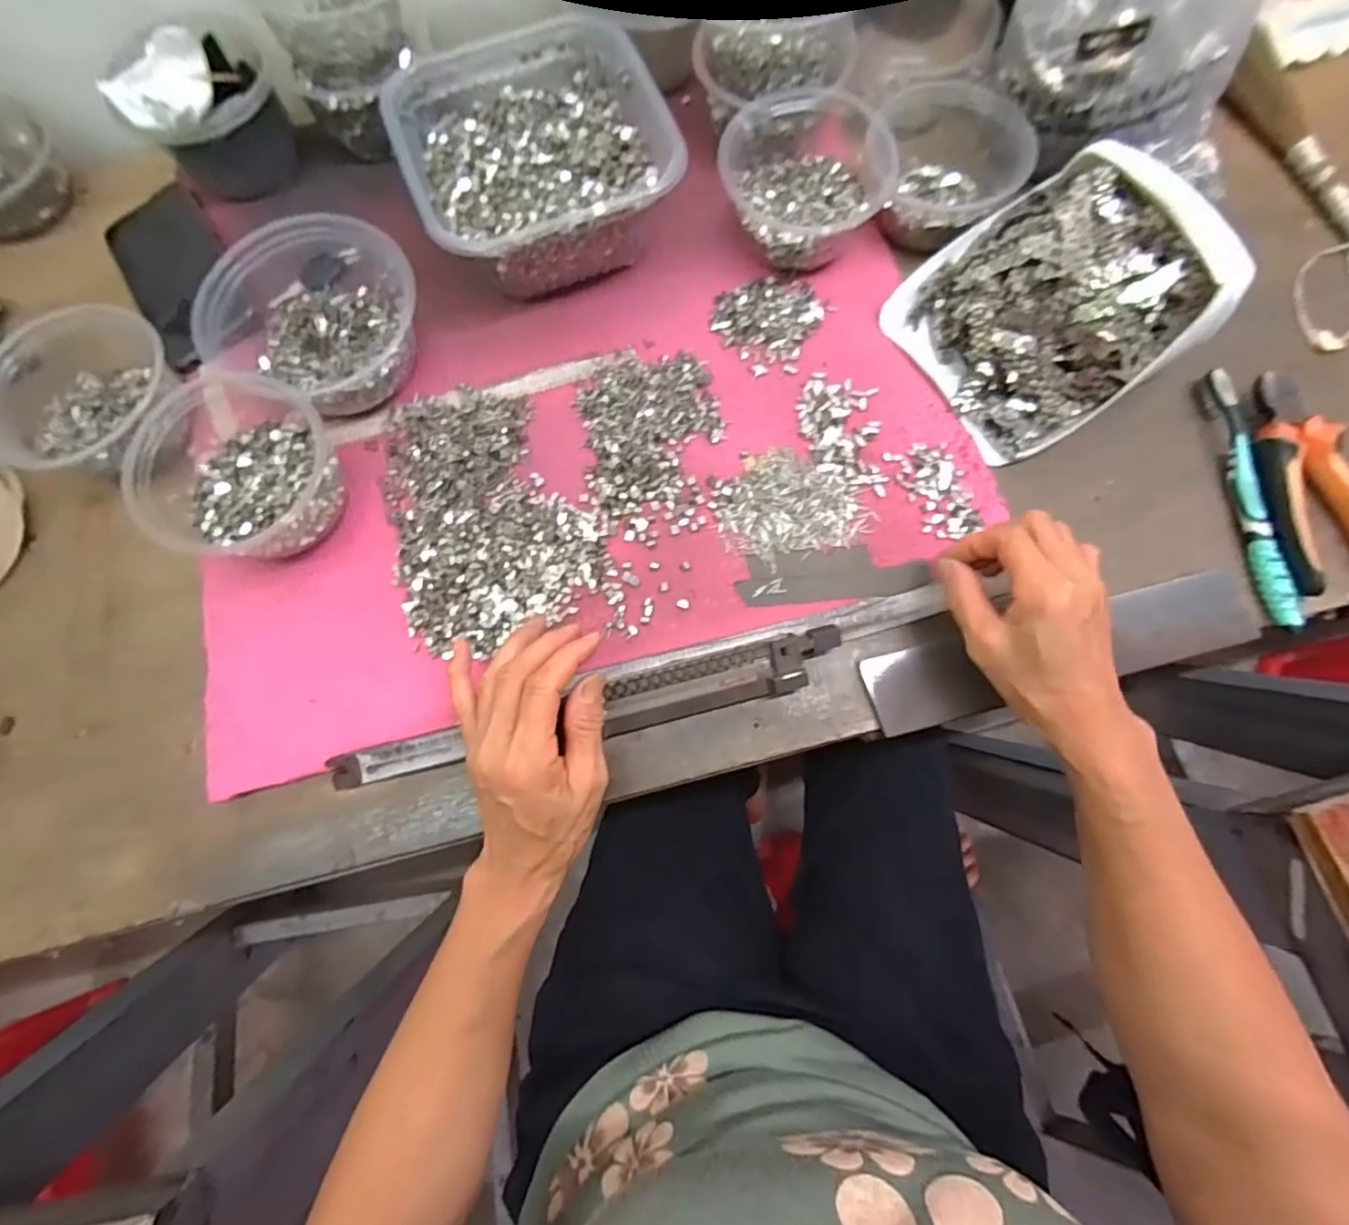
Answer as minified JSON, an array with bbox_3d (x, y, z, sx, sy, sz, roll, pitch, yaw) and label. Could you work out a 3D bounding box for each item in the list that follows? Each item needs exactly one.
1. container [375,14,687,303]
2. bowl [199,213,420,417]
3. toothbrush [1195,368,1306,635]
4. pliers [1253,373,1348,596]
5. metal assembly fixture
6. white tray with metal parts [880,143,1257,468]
[{"bbox_3d":[-0.098,-0.319,0.430,0.173,0.069,0.173,-22,77,-4],"label":"container"},{"bbox_3d":[-0.243,-0.209,0.412,0.149,0.058,0.135,19,78,5],"label":"bowl"},{"bbox_3d":[0.383,-0.077,0.400,0.016,0.020,0.183,-2,77,0],"label":"toothbrush"},{"bbox_3d":[0.416,-0.088,0.397,0.062,0.023,0.148,-7,77,-1],"label":"pliers"},{"bbox_3d":[-0.016,0.052,0.371,0.377,0.023,0.042,-16,77,-3],"label":"metal assembly fixture"},{"bbox_3d":[0.249,-0.206,0.394,0.169,0.032,0.153,-37,78,23],"label":"white tray with metal parts"}]

